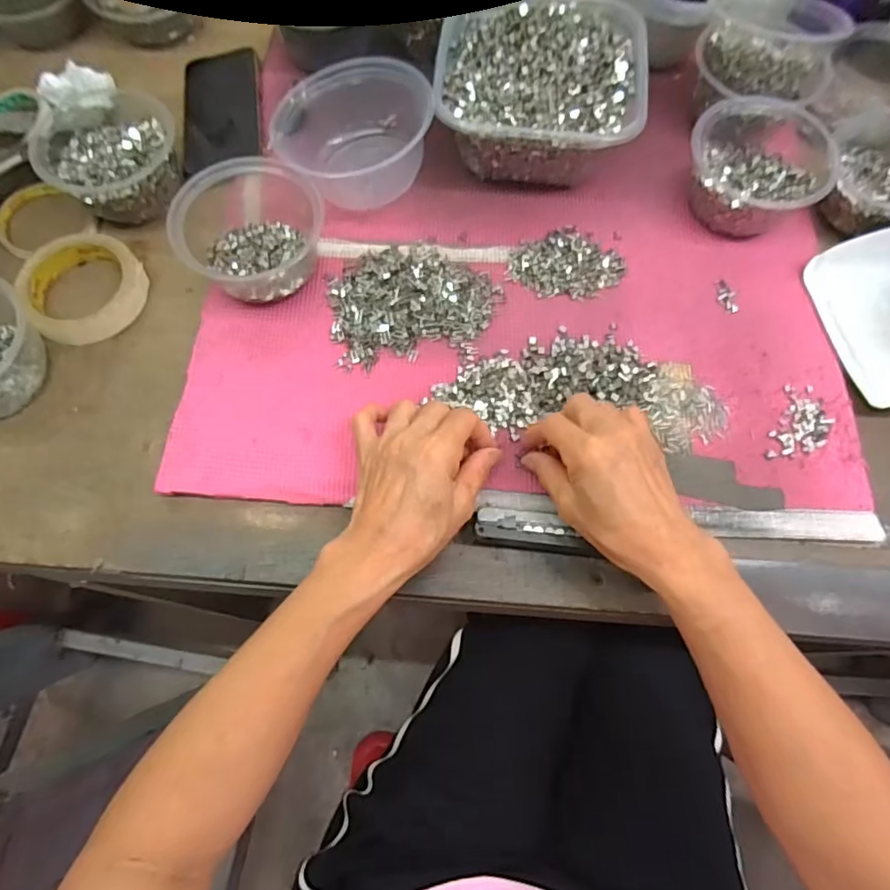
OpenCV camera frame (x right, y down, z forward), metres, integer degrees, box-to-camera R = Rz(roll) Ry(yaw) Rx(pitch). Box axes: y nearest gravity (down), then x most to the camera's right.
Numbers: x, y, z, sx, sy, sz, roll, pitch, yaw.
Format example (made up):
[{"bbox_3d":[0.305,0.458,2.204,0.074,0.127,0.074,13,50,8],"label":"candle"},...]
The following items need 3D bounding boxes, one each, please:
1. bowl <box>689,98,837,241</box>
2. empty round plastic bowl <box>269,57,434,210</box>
[{"bbox_3d":[0.267,-0.241,0.489,0.114,0.052,0.120,0,70,0],"label":"bowl"},{"bbox_3d":[-0.081,-0.275,0.494,0.127,0.066,0.123,0,70,0],"label":"empty round plastic bowl"}]

